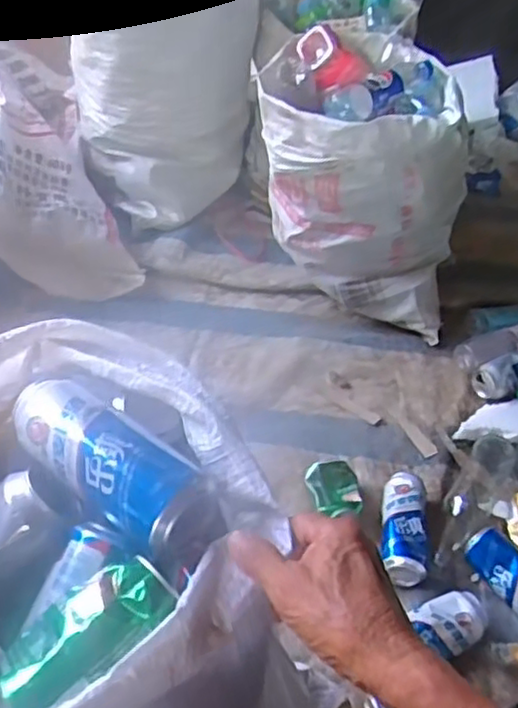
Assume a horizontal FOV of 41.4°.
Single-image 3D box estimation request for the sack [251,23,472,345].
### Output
[{"bbox_3d":[0.205,-0.328,1.344,0.361,0.485,0.357,10,43,6],"label":"sack"}]

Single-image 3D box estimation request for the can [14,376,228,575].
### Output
[{"bbox_3d":[-0.108,0.083,0.499,0.181,0.063,0.067,31,49,27],"label":"can"}]

